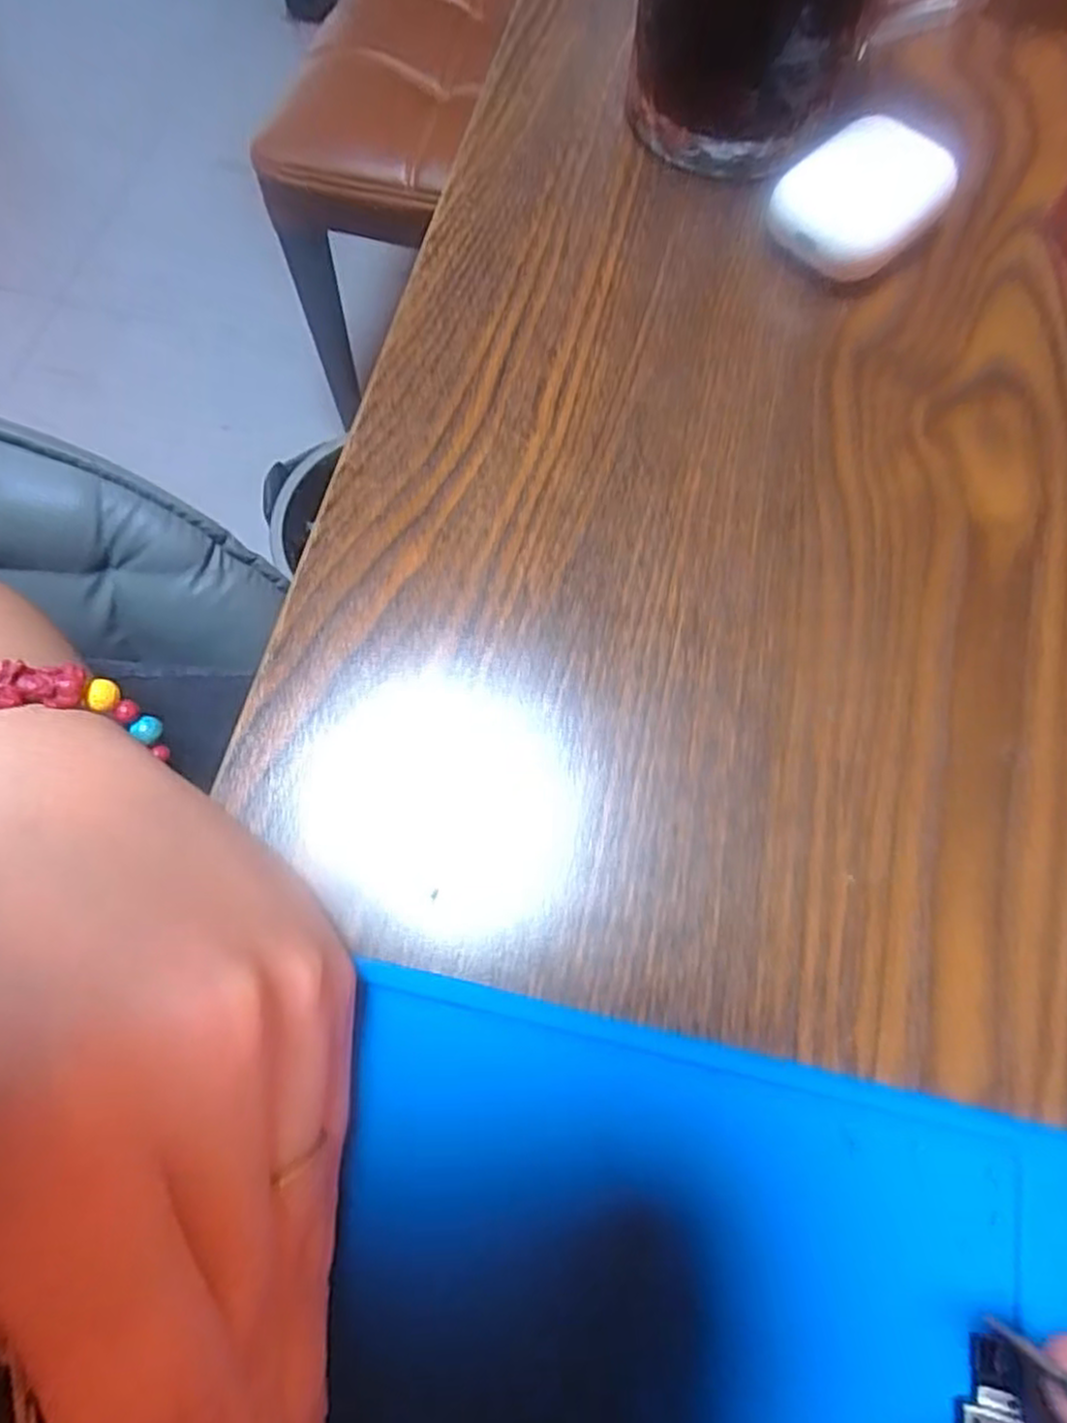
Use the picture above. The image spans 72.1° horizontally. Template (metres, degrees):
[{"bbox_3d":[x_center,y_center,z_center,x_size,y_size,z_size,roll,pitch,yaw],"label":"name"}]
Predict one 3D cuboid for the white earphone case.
[{"bbox_3d":[0.107,-0.168,0.241,0.046,0.023,0.047,33,74,9],"label":"white earphone case"}]

